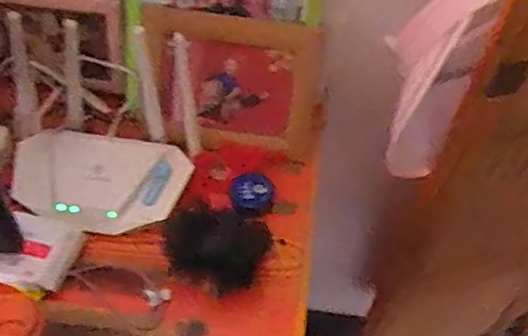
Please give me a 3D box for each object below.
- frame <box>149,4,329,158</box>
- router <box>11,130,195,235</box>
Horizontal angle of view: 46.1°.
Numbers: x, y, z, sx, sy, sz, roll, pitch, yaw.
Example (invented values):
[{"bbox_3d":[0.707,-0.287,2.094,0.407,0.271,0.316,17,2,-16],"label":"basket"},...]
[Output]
[{"bbox_3d":[-0.041,-0.106,0.771,0.213,0.165,0.029,5,16,7],"label":"frame"},{"bbox_3d":[-0.193,0.016,0.734,0.195,0.028,0.127,7,52,2],"label":"router"}]

